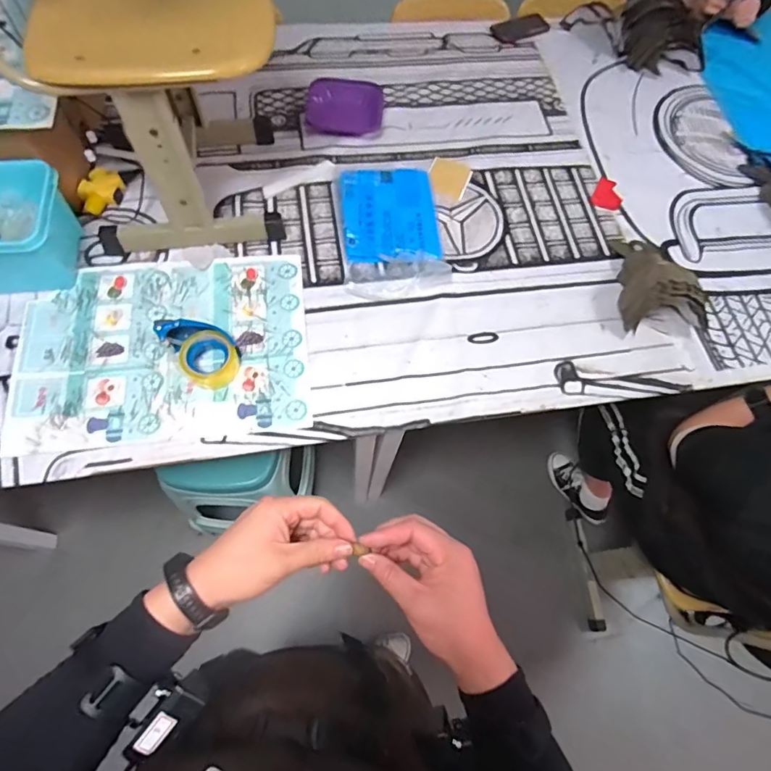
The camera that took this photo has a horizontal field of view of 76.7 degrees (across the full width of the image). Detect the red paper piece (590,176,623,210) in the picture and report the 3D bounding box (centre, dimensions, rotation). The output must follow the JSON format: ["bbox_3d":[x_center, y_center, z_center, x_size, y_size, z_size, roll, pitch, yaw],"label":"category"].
[{"bbox_3d":[0.562,-0.478,1.227,0.072,0.005,0.099,29,70,6],"label":"red paper piece"}]

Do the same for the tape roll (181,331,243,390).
[{"bbox_3d":[-0.339,-0.047,0.951,0.104,0.067,0.094,-37,72,-17],"label":"tape roll"}]

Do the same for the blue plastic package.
[{"bbox_3d":[0.012,-0.365,1.136,0.222,0.032,0.362,-5,65,-5],"label":"blue plastic package"}]

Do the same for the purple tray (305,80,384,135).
[{"bbox_3d":[-0.104,-0.721,1.264,0.192,0.031,0.197,2,65,-1],"label":"purple tray"}]

